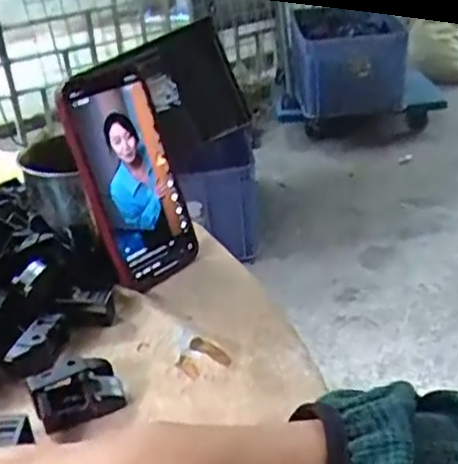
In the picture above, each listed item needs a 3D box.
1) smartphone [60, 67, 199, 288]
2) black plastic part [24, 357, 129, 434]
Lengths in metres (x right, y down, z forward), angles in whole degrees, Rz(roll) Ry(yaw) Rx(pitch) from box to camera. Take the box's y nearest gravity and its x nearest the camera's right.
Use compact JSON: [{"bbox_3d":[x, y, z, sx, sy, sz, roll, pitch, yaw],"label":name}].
[{"bbox_3d":[-0.073,-0.039,0.487,0.016,0.153,0.070,0,22,47],"label":"smartphone"},{"bbox_3d":[-0.089,0.094,0.384,0.048,0.021,0.037,-18,32,-24],"label":"black plastic part"}]

